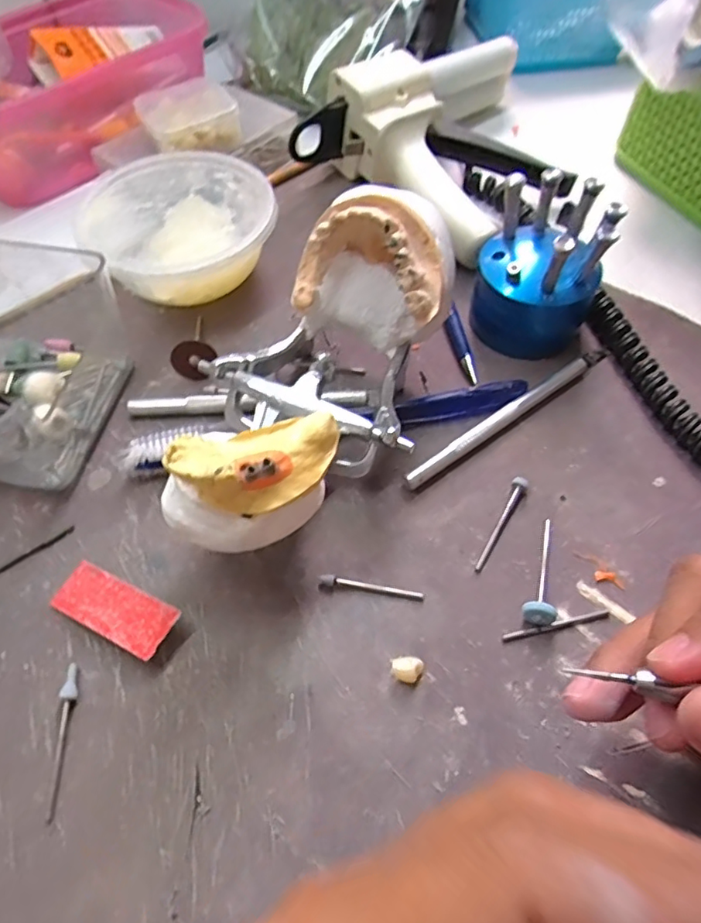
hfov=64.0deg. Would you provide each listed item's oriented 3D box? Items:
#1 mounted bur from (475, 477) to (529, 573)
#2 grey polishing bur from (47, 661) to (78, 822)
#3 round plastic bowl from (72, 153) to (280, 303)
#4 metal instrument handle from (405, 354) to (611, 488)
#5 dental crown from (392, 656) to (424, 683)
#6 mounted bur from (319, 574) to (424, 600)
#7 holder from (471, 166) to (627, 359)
[{"bbox_3d":[0.064,0.026,0.241,0.006,0.006,0.047,29,64,16],"label":"mounted bur"},{"bbox_3d":[-0.103,0.098,0.199,0.005,0.005,0.050,-1,60,-1],"label":"grey polishing bur"},{"bbox_3d":[-0.092,-0.124,0.313,0.097,0.041,0.102,0,58,0],"label":"round plastic bowl"},{"bbox_3d":[0.078,-0.024,0.270,0.130,0.009,0.009,-33,63,-19],"label":"metal instrument handle"},{"bbox_3d":[0.021,0.078,0.210,0.011,0.006,0.009,3,58,2],"label":"dental crown"},{"bbox_3d":[0.009,0.051,0.227,0.042,0.004,0.005,11,61,6],"label":"mounted bur"},{"bbox_3d":[0.094,-0.096,0.277,0.057,0.066,0.056,0,60,0],"label":"holder"}]

